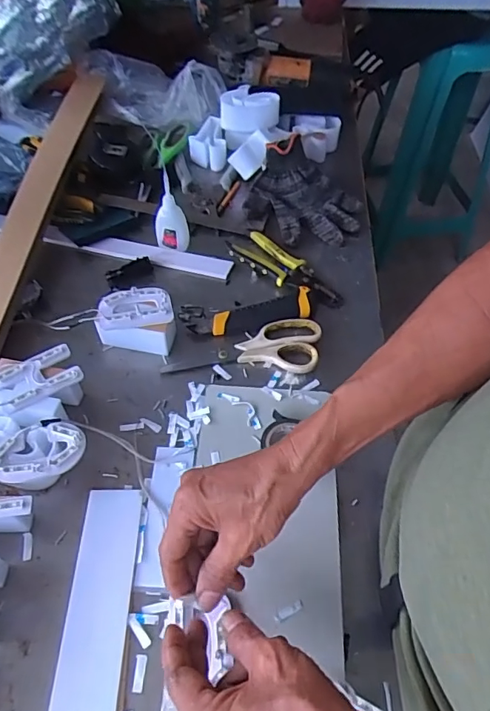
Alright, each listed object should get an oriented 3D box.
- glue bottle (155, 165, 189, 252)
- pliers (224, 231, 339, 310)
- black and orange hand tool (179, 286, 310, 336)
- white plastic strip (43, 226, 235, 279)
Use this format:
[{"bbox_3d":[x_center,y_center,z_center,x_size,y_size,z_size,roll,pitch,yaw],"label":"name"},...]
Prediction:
[{"bbox_3d":[-0.099,-0.189,0.658,0.043,0.111,0.030,0,53,0],"label":"glue bottle"},{"bbox_3d":[0.053,-0.117,0.662,0.172,0.023,0.058,33,59,23],"label":"pliers"},{"bbox_3d":[0.001,-0.055,0.614,0.158,0.018,0.052,-7,53,-6],"label":"black and orange hand tool"},{"bbox_3d":[-0.147,-0.147,0.691,0.262,0.011,0.035,11,53,8],"label":"white plastic strip"}]

